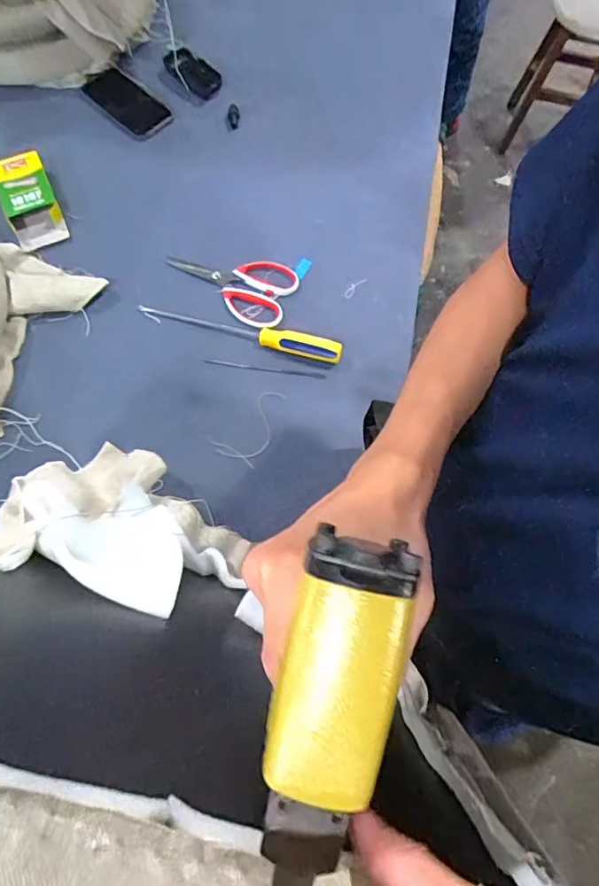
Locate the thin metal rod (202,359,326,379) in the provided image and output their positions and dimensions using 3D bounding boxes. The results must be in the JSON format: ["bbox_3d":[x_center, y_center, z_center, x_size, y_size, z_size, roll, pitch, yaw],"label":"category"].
[{"bbox_3d":[-0.050,-0.103,0.717,0.171,0.008,0.008,10,70,4],"label":"thin metal rod"}]

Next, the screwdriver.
[{"bbox_3d":[-0.086,-0.159,0.722,0.295,0.028,0.028,15,70,5],"label":"screwdriver"}]

